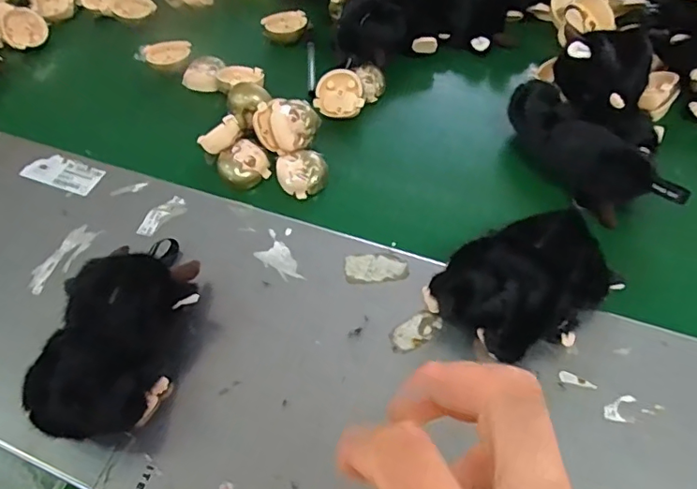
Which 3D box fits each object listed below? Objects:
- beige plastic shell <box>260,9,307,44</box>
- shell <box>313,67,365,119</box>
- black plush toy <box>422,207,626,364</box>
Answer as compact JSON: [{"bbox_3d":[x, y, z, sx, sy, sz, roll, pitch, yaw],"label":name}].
[{"bbox_3d":[-0.074,-0.254,0.632,0.051,0.023,0.047,-2,56,3],"label":"beige plastic shell"},{"bbox_3d":[-0.009,-0.151,0.544,0.049,0.010,0.050,21,92,7],"label":"shell"},{"bbox_3d":[0.125,0.028,0.376,0.129,0.047,0.086,-32,59,-15],"label":"black plush toy"}]

